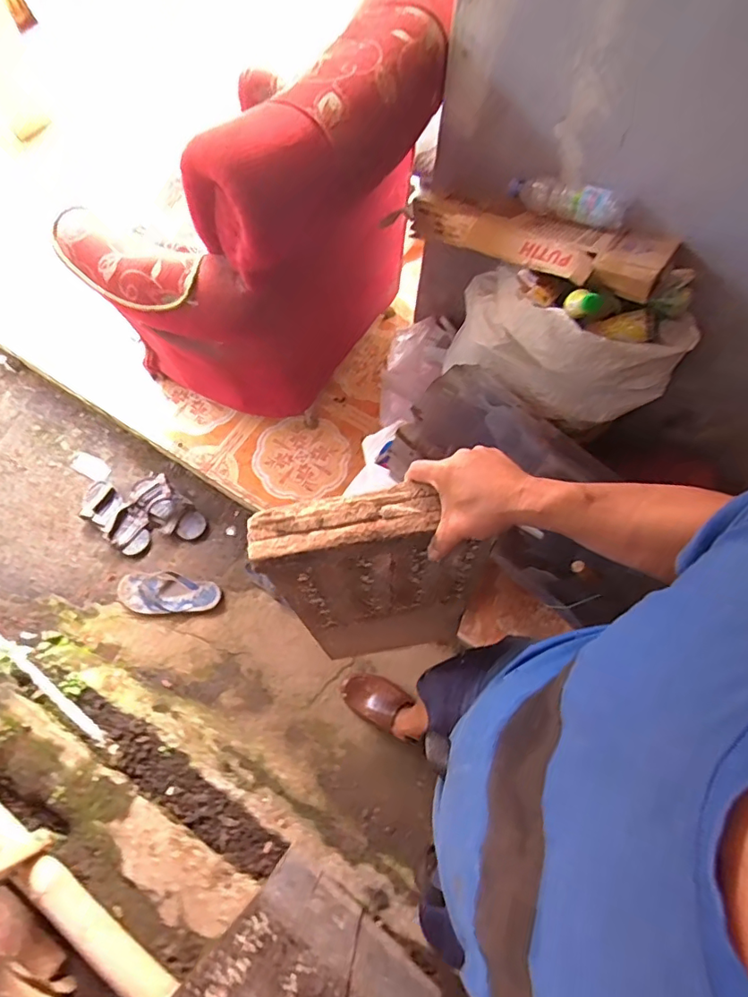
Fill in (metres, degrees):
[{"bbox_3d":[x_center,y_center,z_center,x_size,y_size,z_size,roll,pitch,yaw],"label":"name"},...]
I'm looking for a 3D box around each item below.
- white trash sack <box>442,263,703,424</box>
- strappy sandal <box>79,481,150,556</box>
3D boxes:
[{"bbox_3d":[0.404,-0.315,1.079,0.464,0.259,0.229,19,68,6],"label":"white trash sack"},{"bbox_3d":[-0.764,0.053,1.541,0.280,0.054,0.127,35,70,12],"label":"strappy sandal"}]

